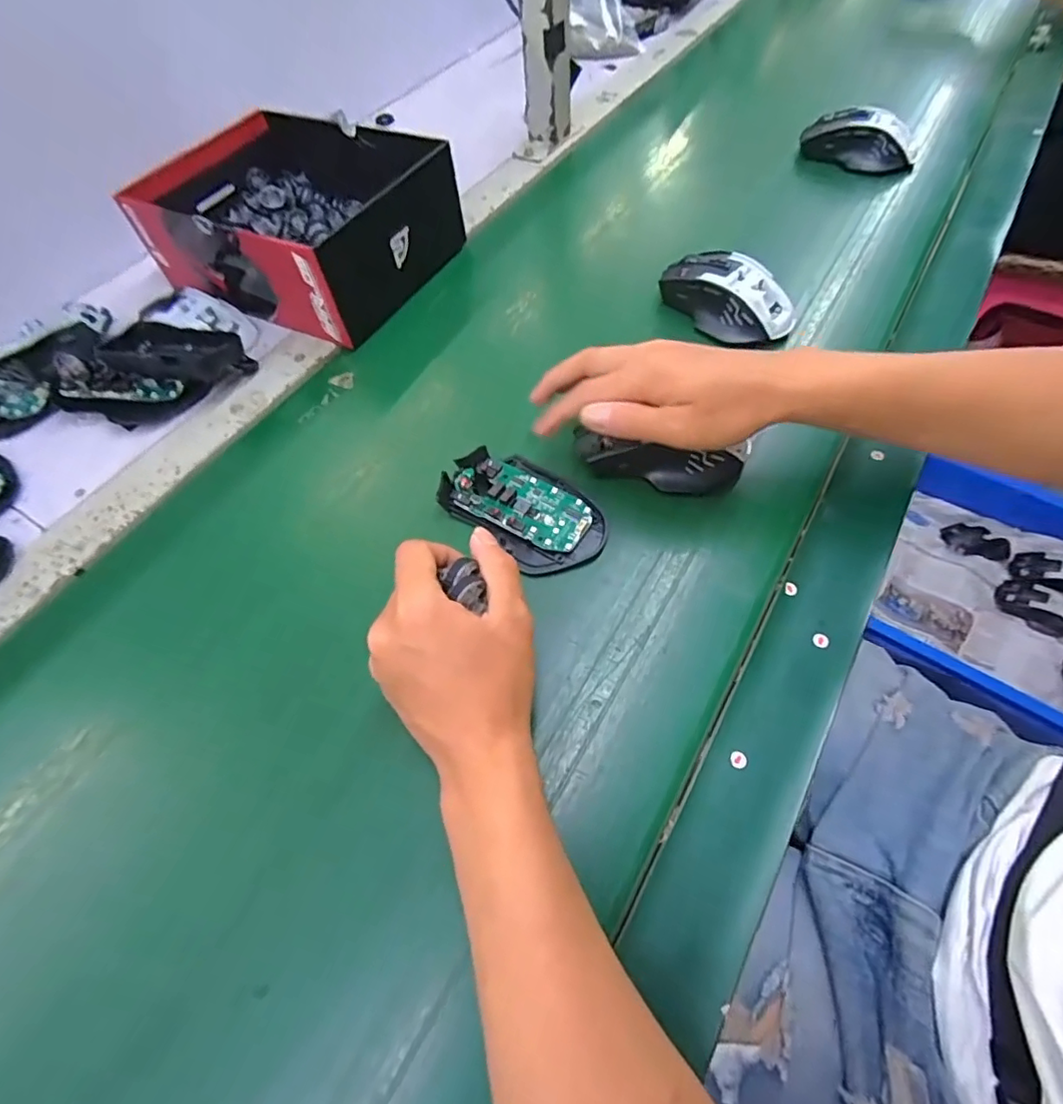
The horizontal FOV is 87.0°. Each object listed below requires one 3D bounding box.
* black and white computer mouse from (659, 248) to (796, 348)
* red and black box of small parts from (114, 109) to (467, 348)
[{"bbox_3d":[0.159,-0.210,0.460,0.108,0.037,0.059,36,67,23],"label":"black and white computer mouse"},{"bbox_3d":[-0.219,-0.315,0.528,0.247,0.084,0.195,22,62,16],"label":"red and black box of small parts"}]

